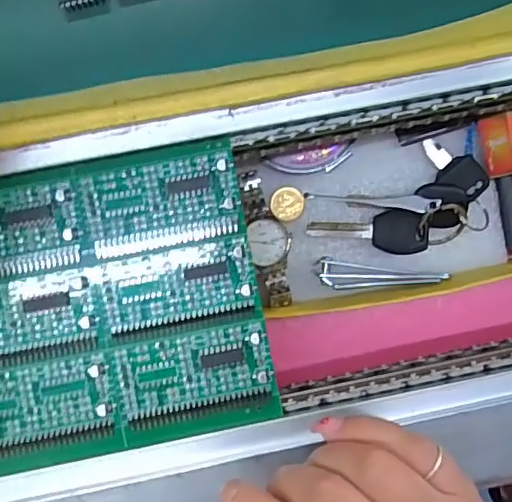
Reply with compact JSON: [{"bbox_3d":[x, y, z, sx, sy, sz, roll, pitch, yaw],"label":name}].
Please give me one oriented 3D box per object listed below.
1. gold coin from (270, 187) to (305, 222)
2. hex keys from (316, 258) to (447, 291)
[{"bbox_3d":[0.018,-0.027,0.328,0.020,0.004,0.019,0,87,-4],"label":"gold coin"},{"bbox_3d":[0.072,0.015,0.328,0.074,0.007,0.017,4,87,-4],"label":"hex keys"}]

